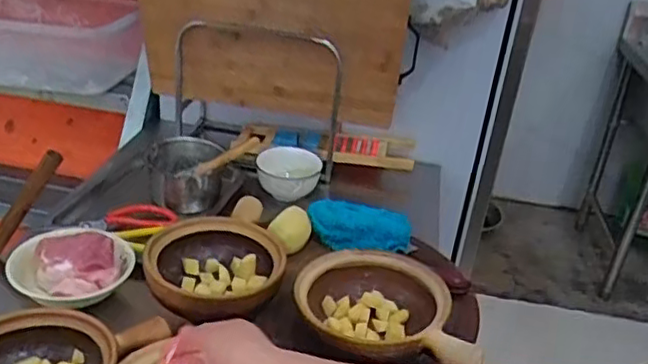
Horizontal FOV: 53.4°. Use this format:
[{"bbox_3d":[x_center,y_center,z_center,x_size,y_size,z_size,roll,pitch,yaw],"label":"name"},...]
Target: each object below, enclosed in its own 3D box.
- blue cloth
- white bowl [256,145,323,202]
[{"bbox_3d":[0.050,0.059,0.925,0.144,0.038,0.078,5,28,-2],"label":"blue cloth"},{"bbox_3d":[-0.064,-0.015,1.105,0.113,0.062,0.112,5,28,-3],"label":"white bowl"}]

